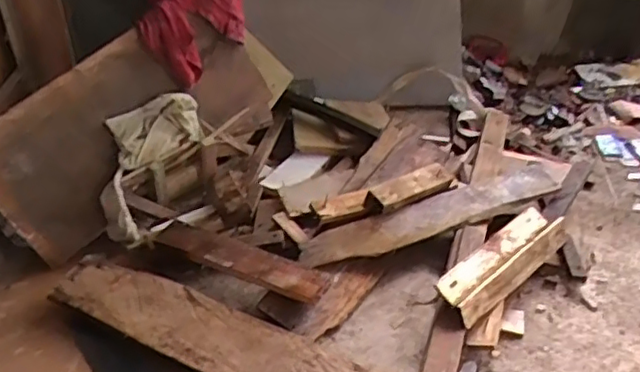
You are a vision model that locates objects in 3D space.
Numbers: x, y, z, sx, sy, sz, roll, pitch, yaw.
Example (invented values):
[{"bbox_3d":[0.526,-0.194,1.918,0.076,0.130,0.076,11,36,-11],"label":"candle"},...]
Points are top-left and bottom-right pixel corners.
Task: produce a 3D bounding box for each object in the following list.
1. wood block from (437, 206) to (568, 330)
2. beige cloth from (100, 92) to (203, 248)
[{"bbox_3d":[0.317,0.120,1.059,0.077,0.065,0.324,28,44,36],"label":"wood block"},{"bbox_3d":[-0.331,-0.051,1.164,0.037,0.156,0.303,-8,56,64],"label":"beige cloth"}]

